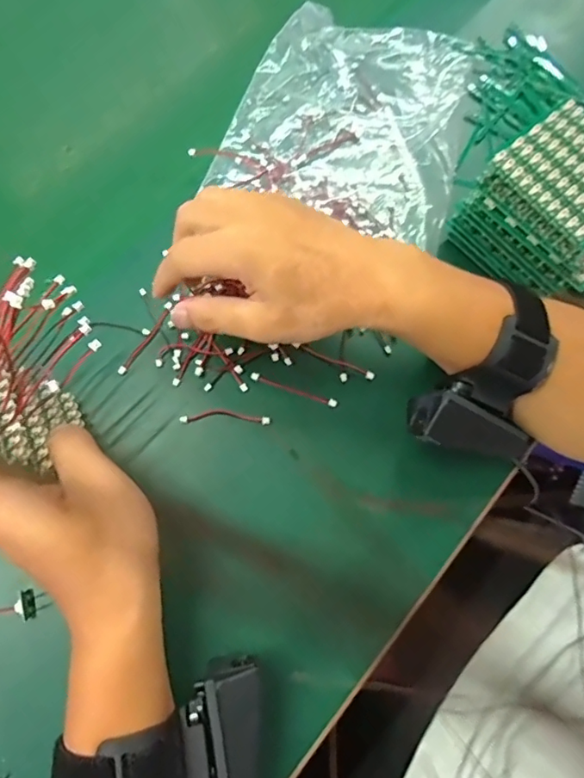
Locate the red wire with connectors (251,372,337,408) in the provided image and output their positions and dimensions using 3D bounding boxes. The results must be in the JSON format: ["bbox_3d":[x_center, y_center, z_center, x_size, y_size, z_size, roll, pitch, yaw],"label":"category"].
[{"bbox_3d":[0.001,0.000,0.343,0.058,0.004,0.005,19,72,4],"label":"red wire with connectors"}]

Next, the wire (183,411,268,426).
[{"bbox_3d":[-0.042,0.018,0.335,0.056,0.004,0.008,1,72,-2],"label":"wire"}]

